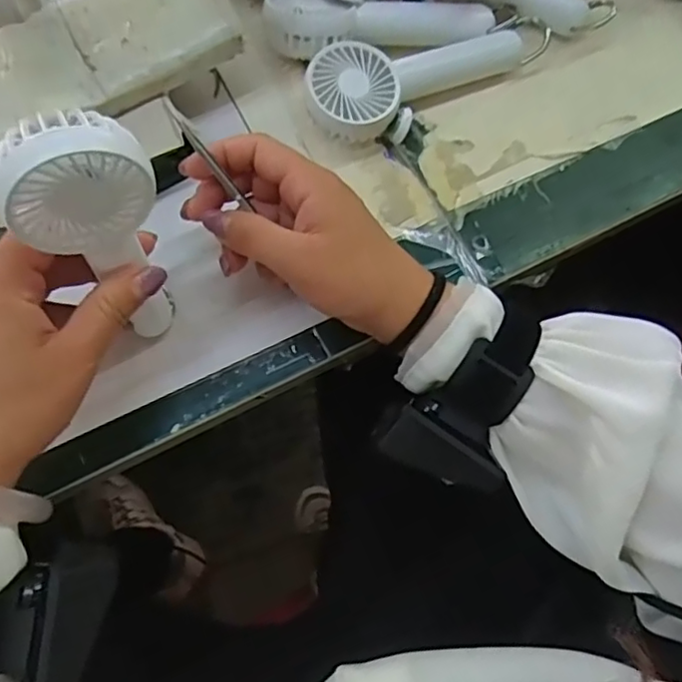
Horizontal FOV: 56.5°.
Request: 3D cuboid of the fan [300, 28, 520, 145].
[{"bbox_3d":[0.045,-0.168,0.401,0.143,0.034,0.053,-26,74,-12],"label":"fan"}]

